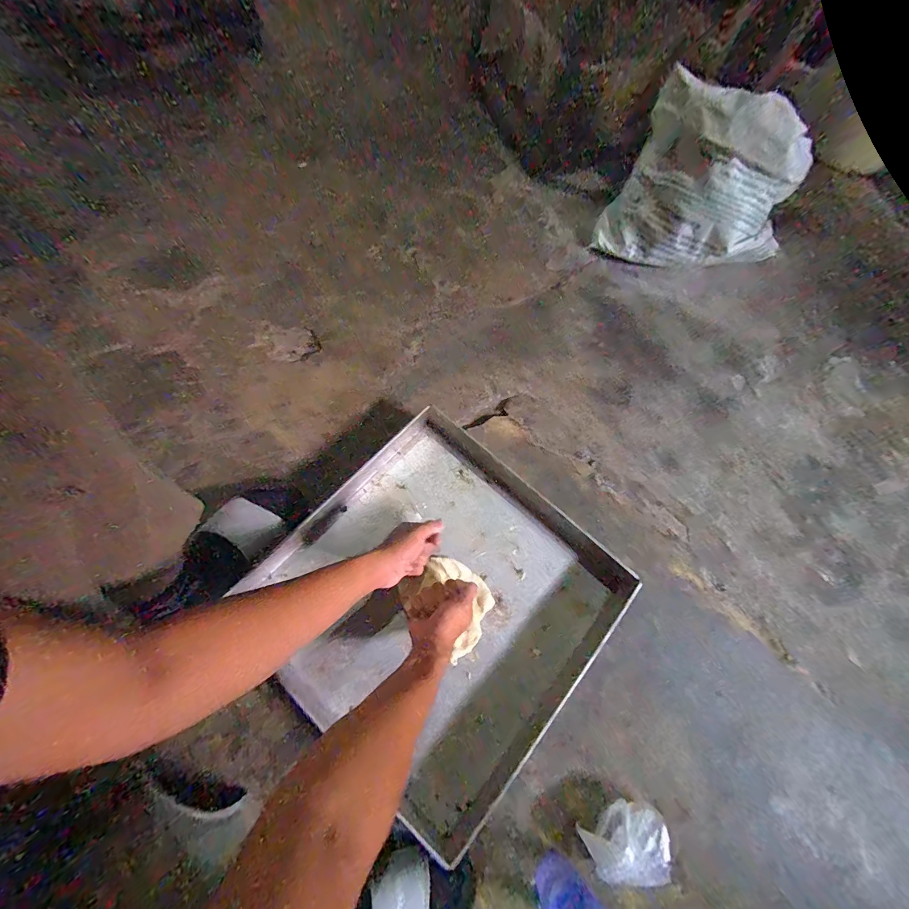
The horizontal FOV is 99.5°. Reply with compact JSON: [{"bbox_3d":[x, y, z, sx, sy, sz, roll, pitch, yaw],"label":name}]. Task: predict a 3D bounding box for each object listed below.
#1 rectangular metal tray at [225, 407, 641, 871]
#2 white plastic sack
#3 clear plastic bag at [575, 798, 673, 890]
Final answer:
[{"bbox_3d":[-0.024,0.219,0.599,0.464,0.063,0.470,40,73,12],"label":"rectangular metal tray"},{"bbox_3d":[0.499,-0.503,0.768,0.346,0.285,0.155,22,70,6],"label":"white plastic sack"},{"bbox_3d":[0.218,0.498,0.497,0.106,0.050,0.078,0,69,-2],"label":"clear plastic bag"}]

